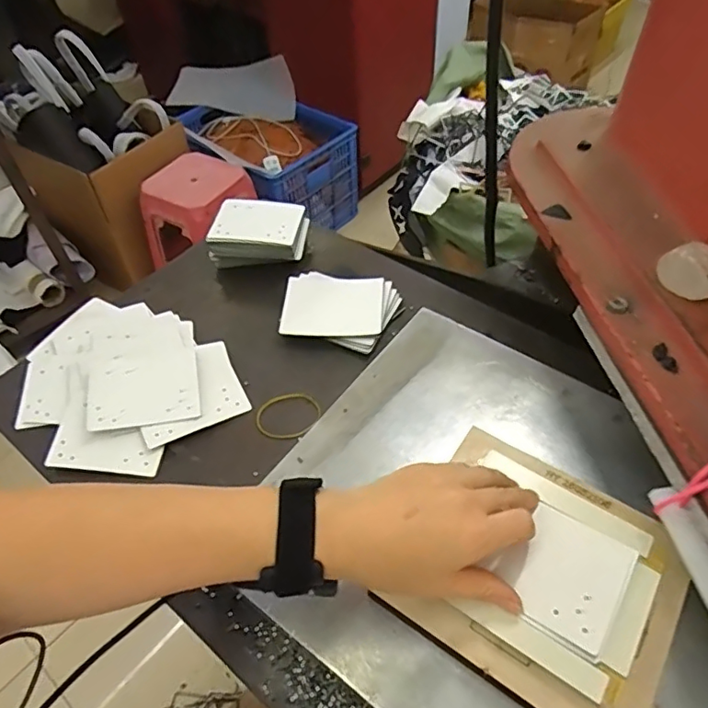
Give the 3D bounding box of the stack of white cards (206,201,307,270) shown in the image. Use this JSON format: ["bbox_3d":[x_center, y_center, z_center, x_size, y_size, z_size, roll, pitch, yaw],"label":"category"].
[{"bbox_3d":[-0.115,-0.146,0.661,0.114,0.044,0.075,3,51,6],"label":"stack of white cards"}]

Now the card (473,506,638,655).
[{"bbox_3d":[0.142,0.146,0.370,0.074,0.005,0.077,28,58,24],"label":"card"}]

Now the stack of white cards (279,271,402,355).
[{"bbox_3d":[-0.018,-0.051,0.603,0.122,0.014,0.096,9,52,11],"label":"stack of white cards"}]

